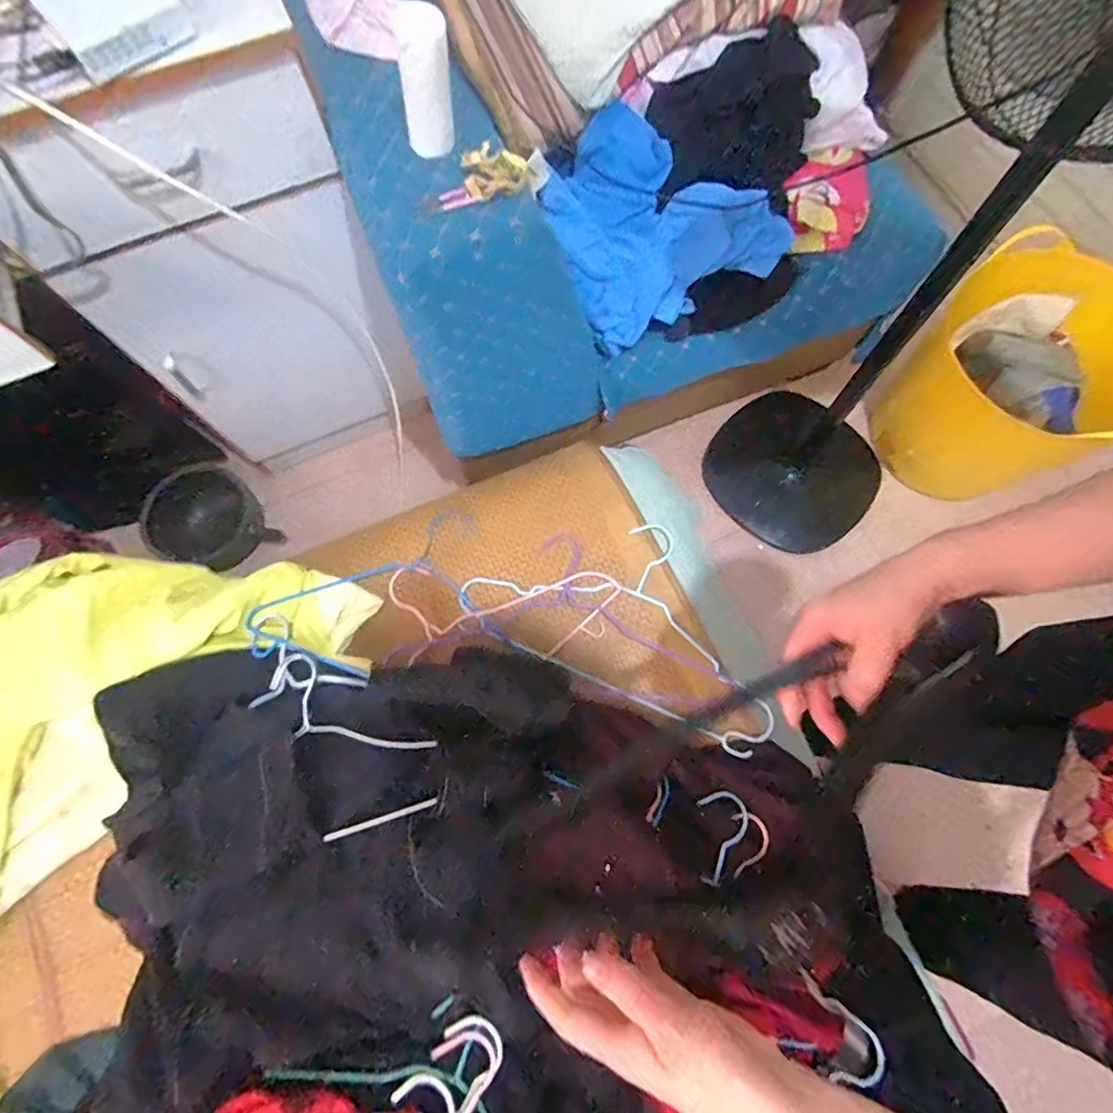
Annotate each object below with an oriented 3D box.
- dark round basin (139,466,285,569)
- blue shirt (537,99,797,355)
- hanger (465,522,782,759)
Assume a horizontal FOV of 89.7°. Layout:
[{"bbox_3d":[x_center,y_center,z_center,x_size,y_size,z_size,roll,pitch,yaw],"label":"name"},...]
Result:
[{"bbox_3d":[-0.796,-0.079,1.277,0.222,0.151,0.209,-42,76,-12],"label":"dark round basin"},{"bbox_3d":[0.154,-0.585,0.963,0.387,0.112,0.345,-28,74,-9],"label":"blue shirt"},{"bbox_3d":[0.102,0.071,0.758,0.418,0.012,0.229,24,73,8],"label":"hanger"}]

